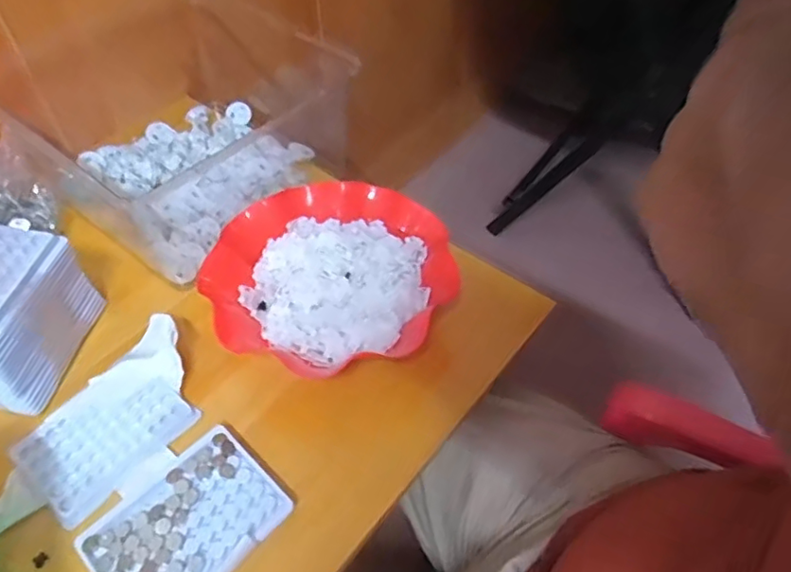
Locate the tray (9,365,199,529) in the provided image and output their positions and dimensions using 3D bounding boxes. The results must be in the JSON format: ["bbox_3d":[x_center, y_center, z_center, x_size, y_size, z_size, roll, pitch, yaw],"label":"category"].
[{"bbox_3d":[-0.242,0.124,0.491,0.096,0.010,0.123,33,58,24],"label":"tray"}]

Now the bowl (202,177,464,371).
[{"bbox_3d":[-0.059,-0.007,0.563,0.228,0.054,0.211,0,51,0],"label":"bowl"}]

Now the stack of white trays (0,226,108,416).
[{"bbox_3d":[-0.339,0.025,0.502,0.091,0.090,0.128,7,51,5],"label":"stack of white trays"}]

